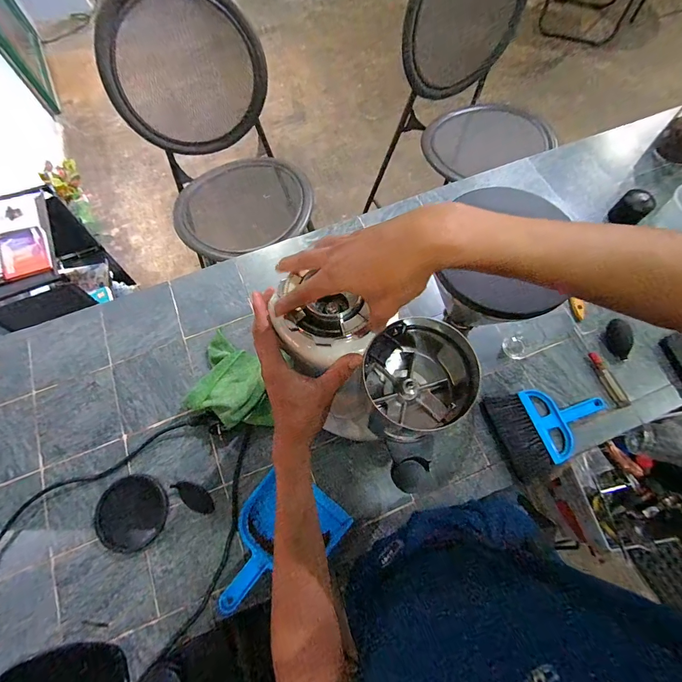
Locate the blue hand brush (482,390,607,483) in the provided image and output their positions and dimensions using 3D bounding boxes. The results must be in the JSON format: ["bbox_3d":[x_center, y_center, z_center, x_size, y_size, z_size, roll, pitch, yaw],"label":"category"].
[{"bbox_3d":[0.386,0.151,0.669,0.199,0.018,0.148,-17,69,-5],"label":"blue hand brush"}]

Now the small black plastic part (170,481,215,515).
[{"bbox_3d":[-0.255,0.269,0.635,0.081,0.005,0.036,34,73,14],"label":"small black plastic part"}]

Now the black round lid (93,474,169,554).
[{"bbox_3d":[-0.353,0.289,0.618,0.114,0.009,0.114,-1,68,1],"label":"black round lid"}]

